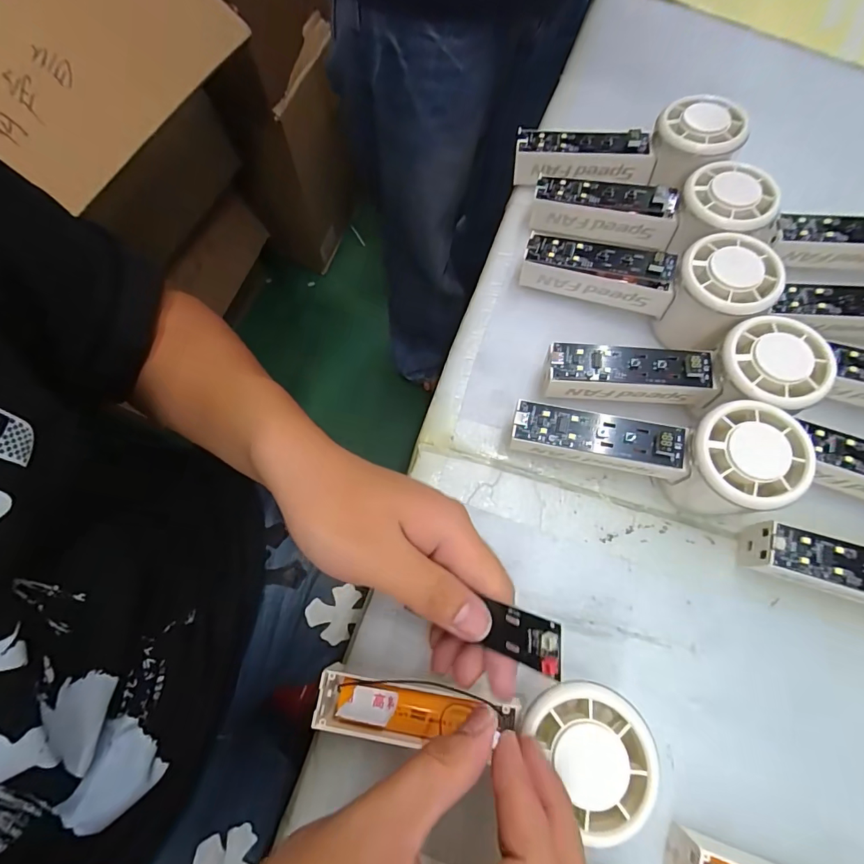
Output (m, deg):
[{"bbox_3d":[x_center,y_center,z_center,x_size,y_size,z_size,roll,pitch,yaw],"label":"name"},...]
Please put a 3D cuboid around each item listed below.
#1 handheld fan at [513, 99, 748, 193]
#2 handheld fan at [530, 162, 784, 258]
[{"bbox_3d":[0.138,-0.203,0.326,0.151,0.030,0.058,5,71,16],"label":"handheld fan"},{"bbox_3d":[0.146,-0.150,0.308,0.152,0.037,0.060,7,71,19],"label":"handheld fan"}]

